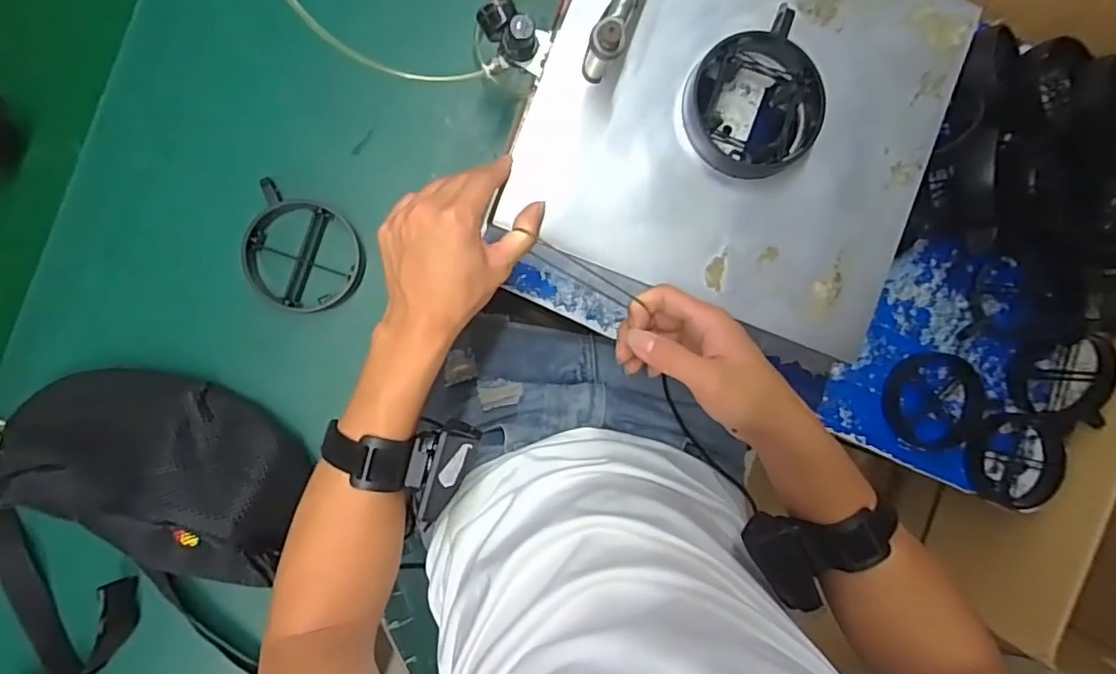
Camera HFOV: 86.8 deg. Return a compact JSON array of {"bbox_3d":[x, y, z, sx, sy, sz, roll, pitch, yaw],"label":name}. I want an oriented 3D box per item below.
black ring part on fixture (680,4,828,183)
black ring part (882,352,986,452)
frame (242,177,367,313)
[{"bbox_3d":[0.141,-0.171,0.434,0.099,0.026,0.105,0,92,-7],"label":"black ring part on fixture"},{"bbox_3d":[0.398,0.069,0.627,0.102,0.020,0.103,0,92,-7],"label":"black ring part"},{"bbox_3d":[-0.228,-0.074,0.536,0.108,0.021,0.103,19,89,-7],"label":"frame"}]

